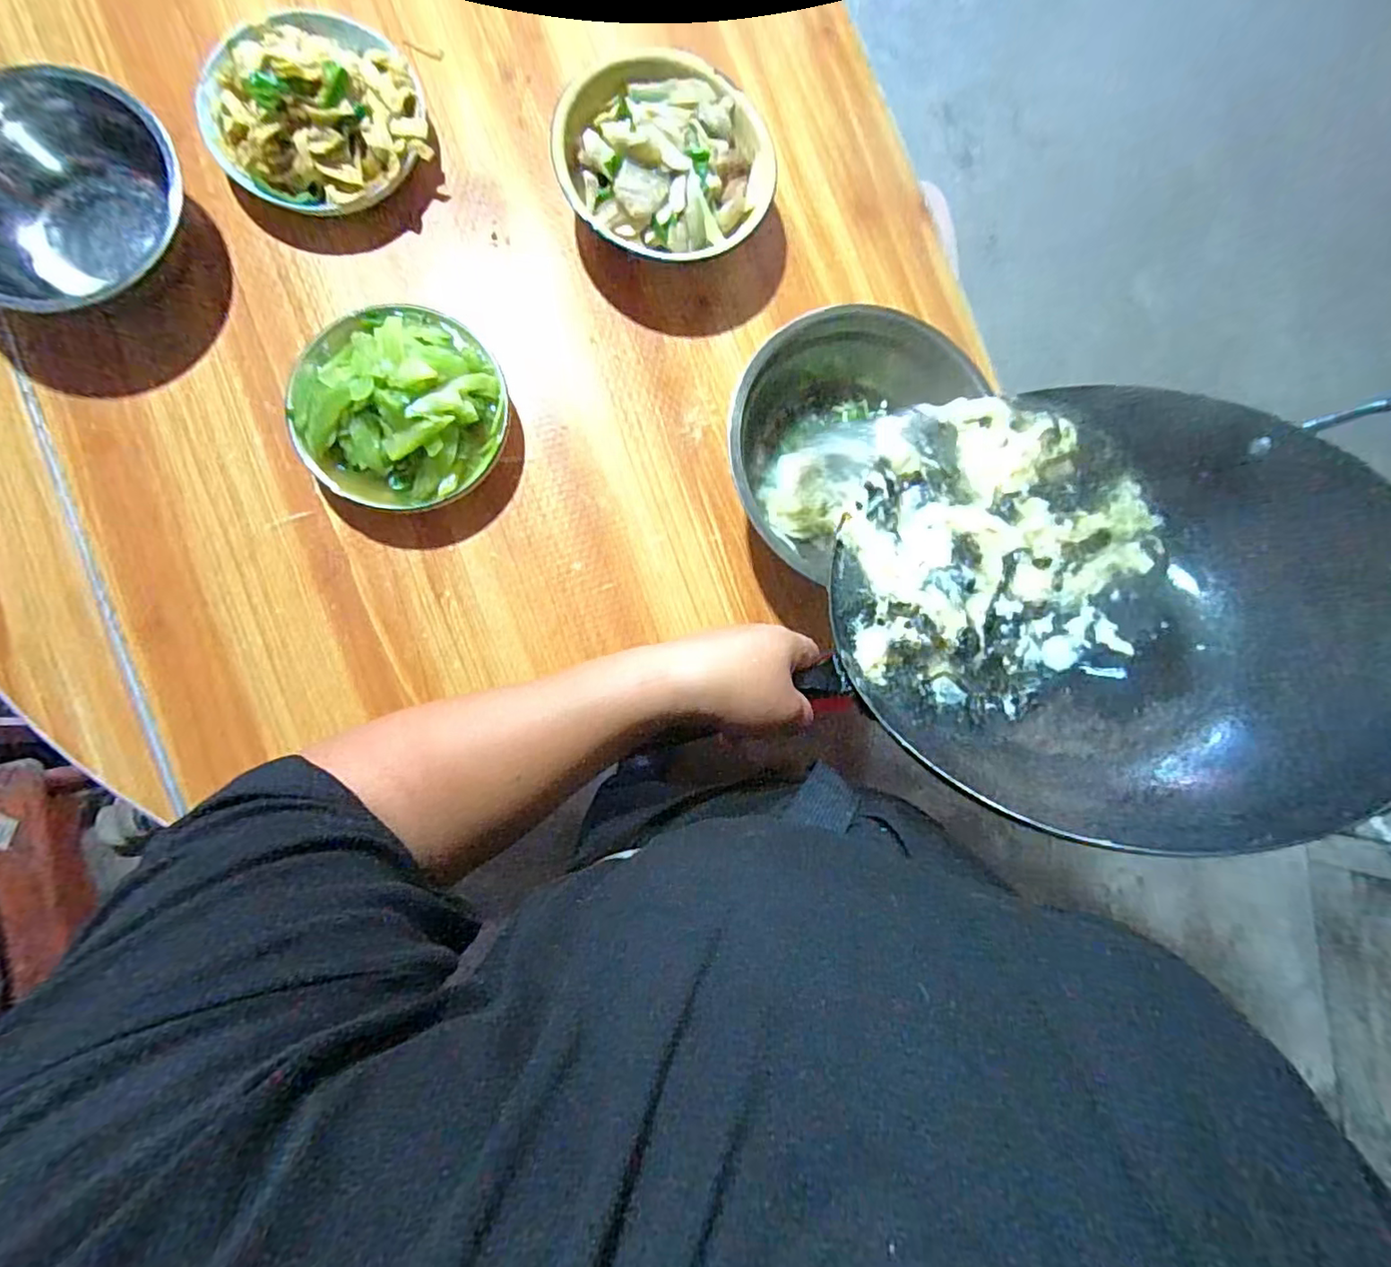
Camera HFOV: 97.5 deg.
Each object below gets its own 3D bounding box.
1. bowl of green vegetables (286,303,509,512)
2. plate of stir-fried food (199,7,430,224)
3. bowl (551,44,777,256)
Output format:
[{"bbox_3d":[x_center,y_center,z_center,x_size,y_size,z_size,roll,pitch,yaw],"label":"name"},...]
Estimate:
[{"bbox_3d":[-0.248,-0.193,0.511,0.163,0.074,0.174,1,85,-8],"label":"bowl of green vegetables"},{"bbox_3d":[-0.326,-0.450,0.524,0.173,0.078,0.170,1,85,-8],"label":"plate of stir-fried food"},{"bbox_3d":[-0.028,-0.431,0.557,0.187,0.063,0.174,1,85,-8],"label":"bowl"}]

